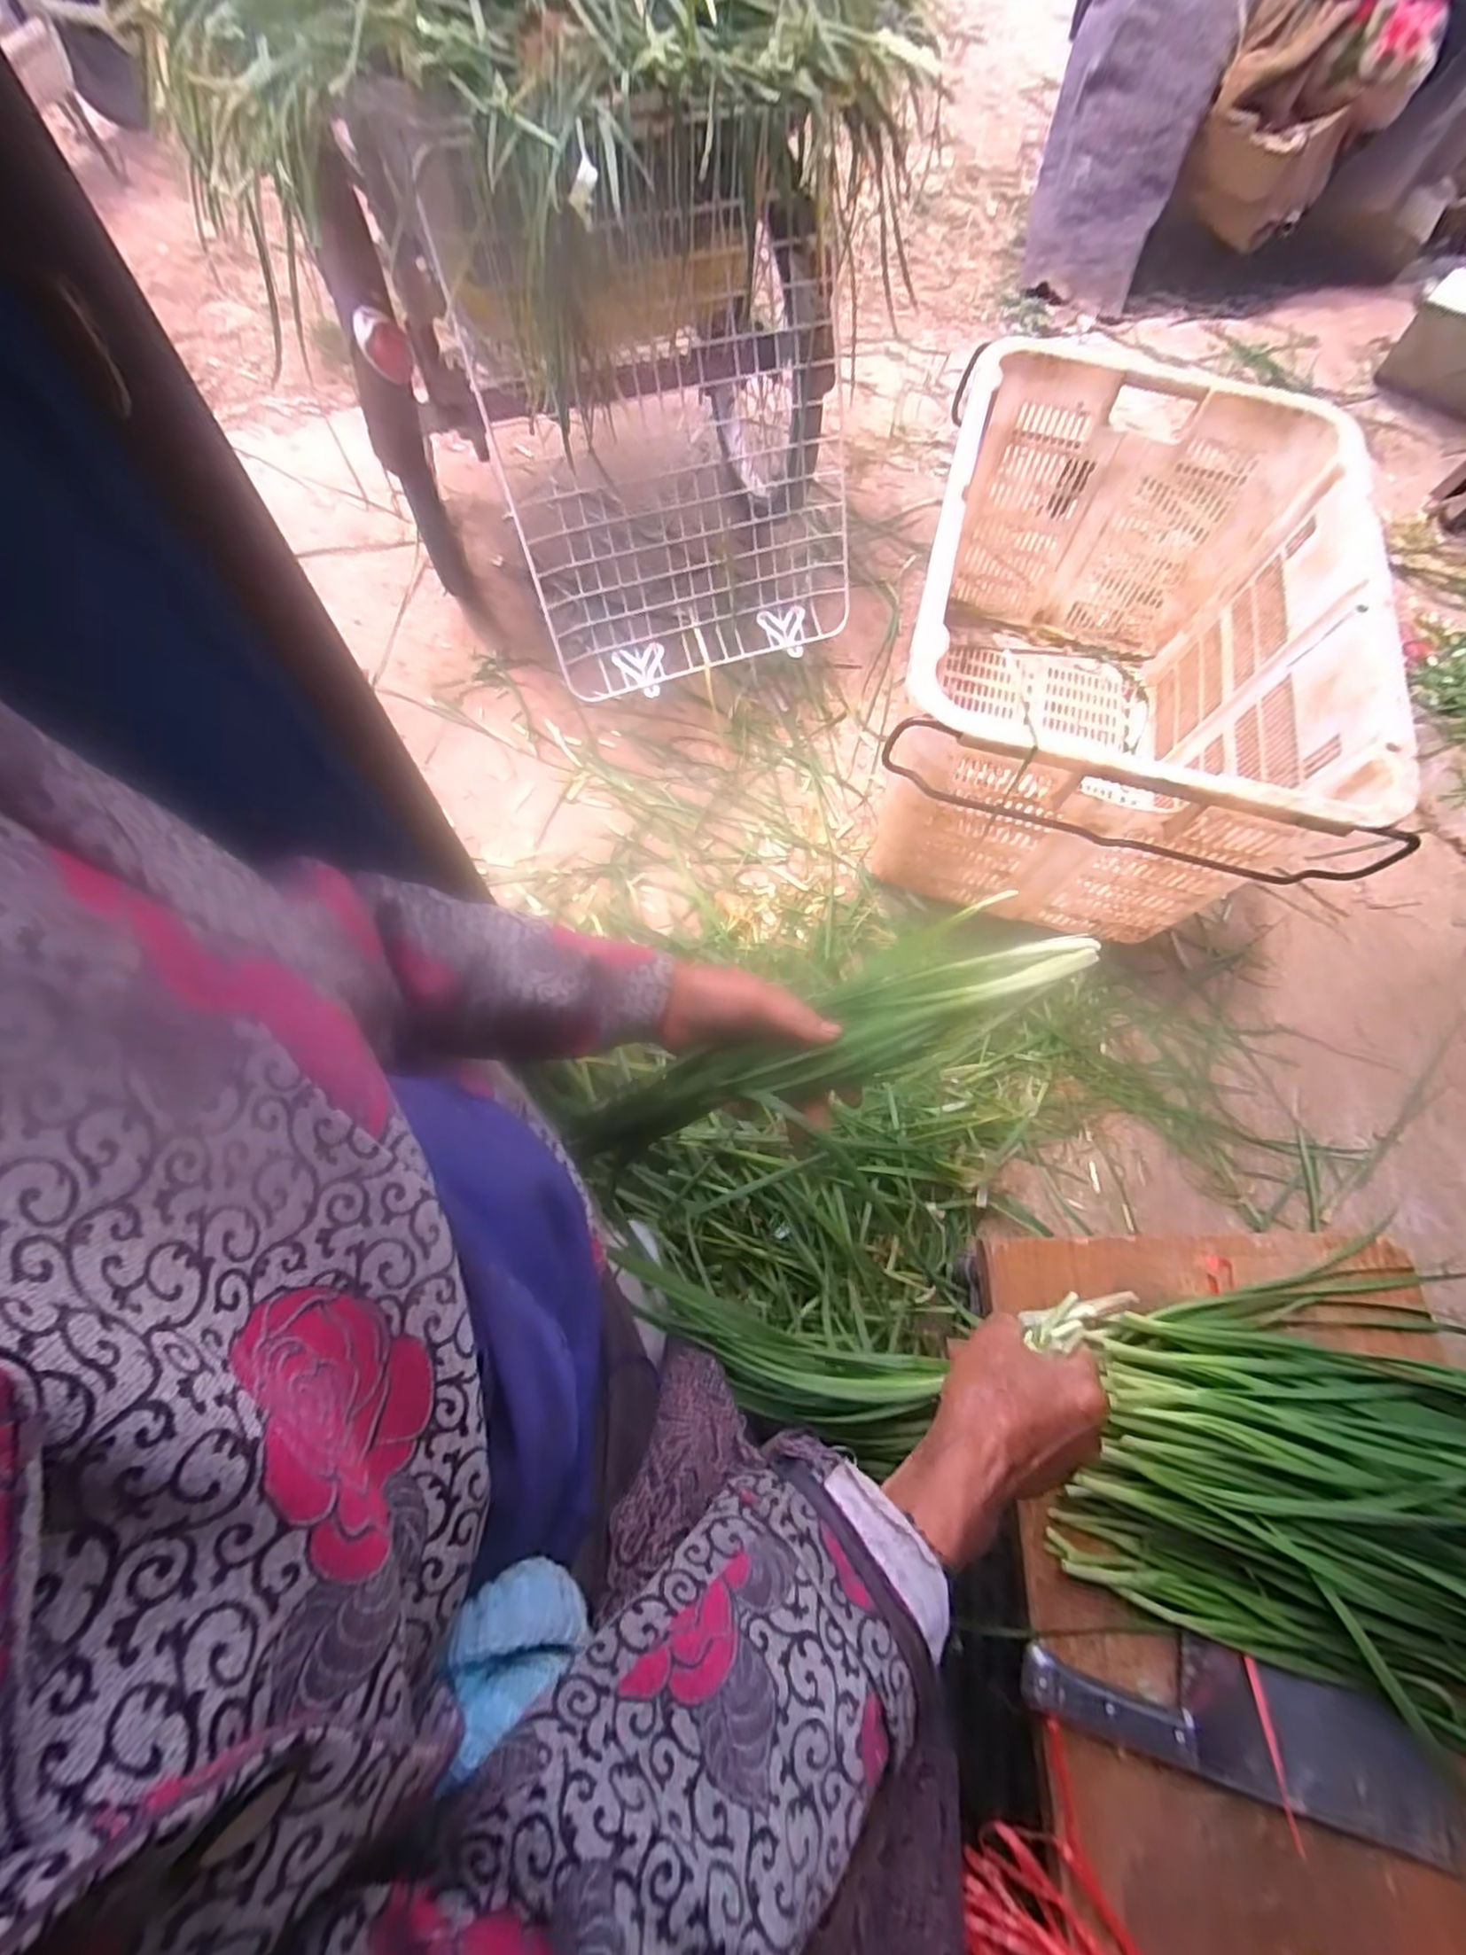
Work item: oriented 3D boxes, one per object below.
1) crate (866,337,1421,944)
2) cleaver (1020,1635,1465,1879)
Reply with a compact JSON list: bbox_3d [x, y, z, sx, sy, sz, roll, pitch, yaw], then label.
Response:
[{"bbox_3d":[0.470,-0.426,0.920,0.482,0.384,0.703,13,67,3],"label":"crate"},{"bbox_3d":[0.322,0.475,0.430,0.270,0.020,0.070,19,70,4],"label":"cleaver"}]

